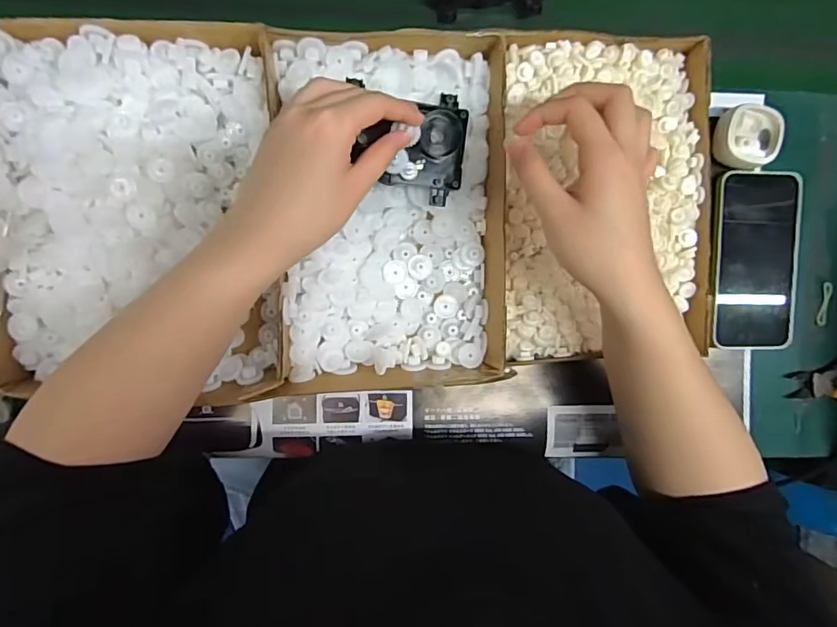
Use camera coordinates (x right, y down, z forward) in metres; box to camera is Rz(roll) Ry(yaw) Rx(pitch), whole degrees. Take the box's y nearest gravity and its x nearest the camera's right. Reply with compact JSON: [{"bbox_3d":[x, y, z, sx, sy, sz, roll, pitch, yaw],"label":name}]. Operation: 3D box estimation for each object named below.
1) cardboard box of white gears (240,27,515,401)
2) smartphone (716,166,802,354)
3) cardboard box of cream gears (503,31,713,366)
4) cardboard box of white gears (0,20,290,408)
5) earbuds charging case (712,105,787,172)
[{"bbox_3d":[-0.024,-0.077,0.412,0.182,0.044,0.281,-1,94,-5],"label":"cardboard box of white gears"},{"bbox_3d":[0.317,-0.049,0.469,0.083,0.010,0.163,-2,94,-5],"label":"smartphone"},{"bbox_3d":[0.152,-0.092,0.429,0.179,0.046,0.260,-3,94,-5],"label":"cardboard box of cream gears"},{"bbox_3d":[-0.208,-0.073,0.378,0.190,0.051,0.265,-1,94,-5],"label":"cardboard box of white gears"},{"bbox_3d":[0.293,-0.157,0.445,0.051,0.023,0.051,11,92,-6],"label":"earbuds charging case"}]

